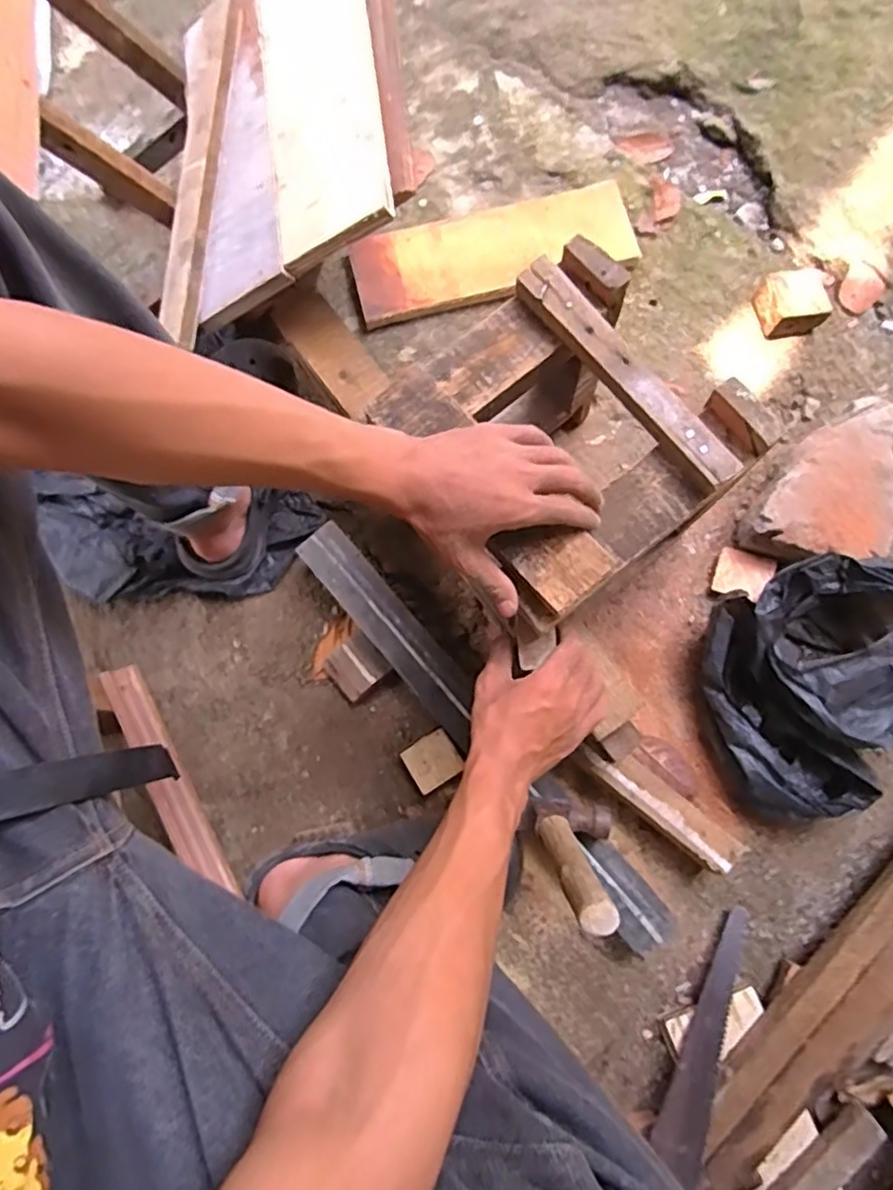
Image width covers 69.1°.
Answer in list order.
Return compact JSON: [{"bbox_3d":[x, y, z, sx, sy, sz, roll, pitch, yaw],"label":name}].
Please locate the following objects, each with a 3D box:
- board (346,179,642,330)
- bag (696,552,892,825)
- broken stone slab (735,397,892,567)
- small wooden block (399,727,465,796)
[{"bbox_3d":[0.059,-0.428,0.814,0.349,0.029,0.116,-16,80,-2],"label":"board"},{"bbox_3d":[0.383,0.091,0.657,0.217,0.120,0.237,-13,80,-1],"label":"bag"},{"bbox_3d":[0.431,-0.111,0.724,0.121,0.078,0.202,35,82,7],"label":"broken stone slab"},{"bbox_3d":[-0.014,0.182,0.710,0.055,0.036,0.051,-32,80,-4],"label":"small wooden block"}]

